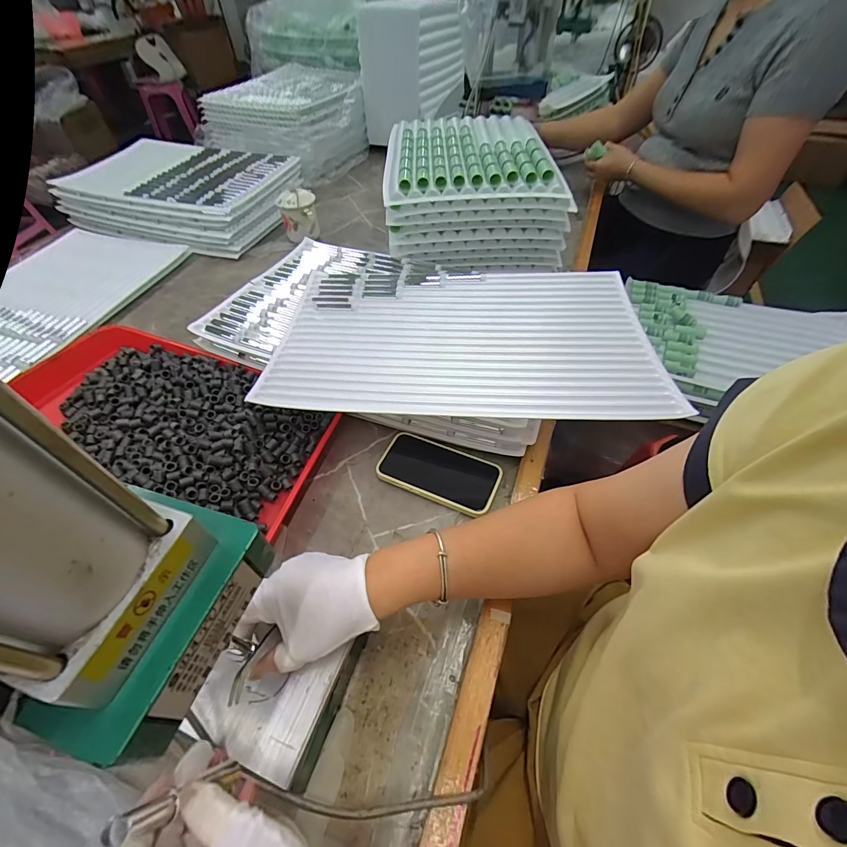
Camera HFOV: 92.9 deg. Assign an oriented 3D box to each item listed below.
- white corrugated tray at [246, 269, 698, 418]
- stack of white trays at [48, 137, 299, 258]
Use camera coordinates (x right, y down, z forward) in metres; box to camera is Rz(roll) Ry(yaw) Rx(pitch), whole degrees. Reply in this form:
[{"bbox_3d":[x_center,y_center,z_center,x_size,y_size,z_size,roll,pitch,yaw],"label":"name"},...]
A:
[{"bbox_3d":[0.055,-0.133,0.560,0.483,0.027,0.338,2,51,4],"label":"white corrugated tray"},{"bbox_3d":[-0.573,-0.581,0.998,0.482,0.122,0.338,15,53,14],"label":"stack of white trays"}]

